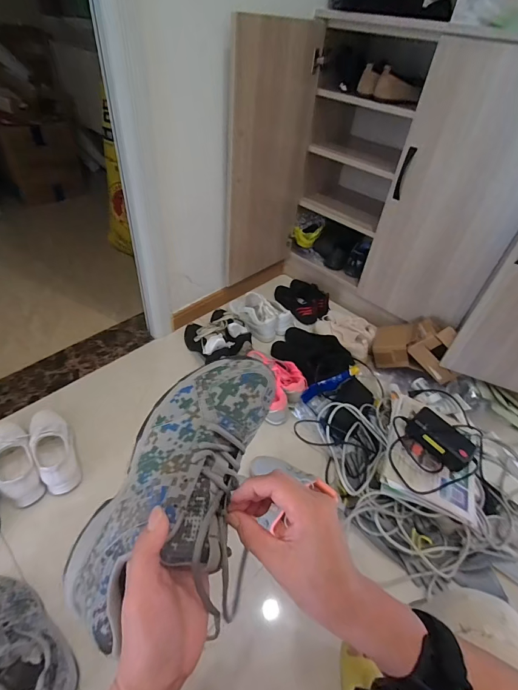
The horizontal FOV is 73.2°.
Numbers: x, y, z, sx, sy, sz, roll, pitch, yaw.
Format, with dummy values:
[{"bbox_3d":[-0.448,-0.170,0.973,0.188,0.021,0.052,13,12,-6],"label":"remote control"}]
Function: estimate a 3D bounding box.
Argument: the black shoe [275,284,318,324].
[{"bbox_3d":[0.141,-0.180,1.416,0.074,0.058,0.257,-20,50,-25],"label":"black shoe"}]

